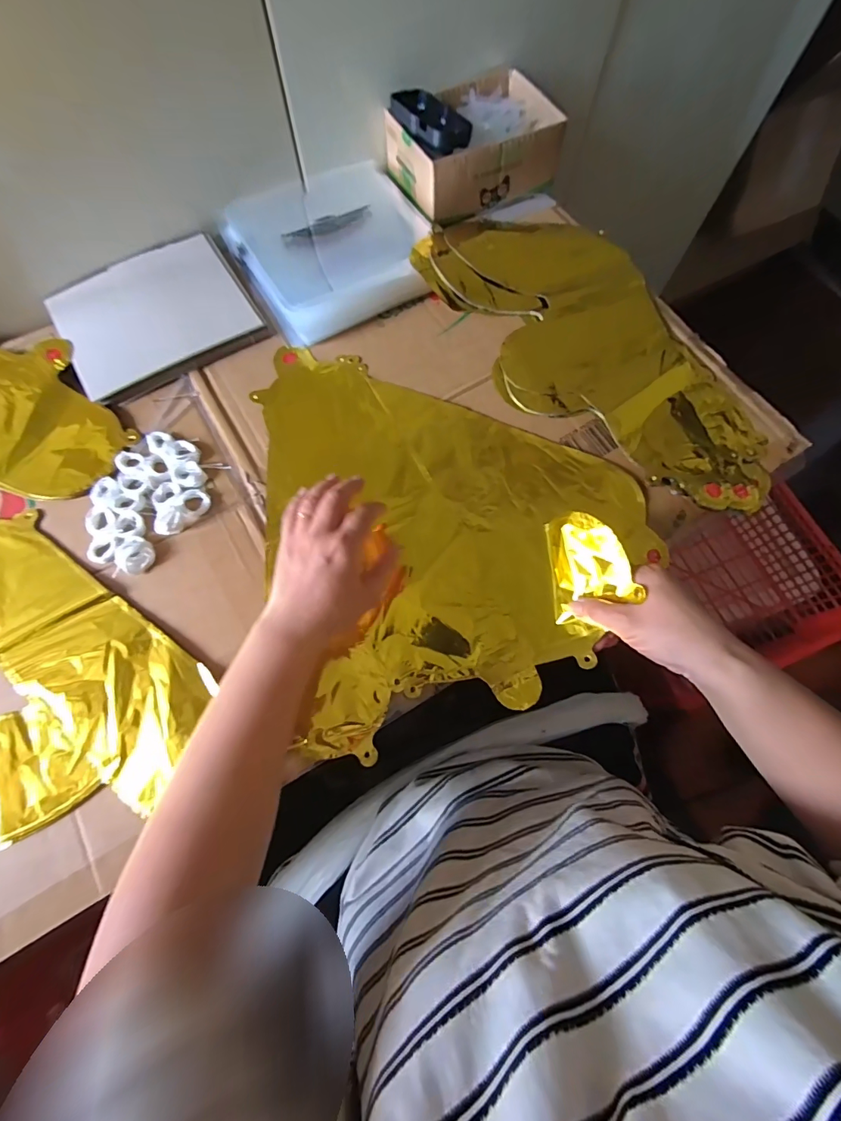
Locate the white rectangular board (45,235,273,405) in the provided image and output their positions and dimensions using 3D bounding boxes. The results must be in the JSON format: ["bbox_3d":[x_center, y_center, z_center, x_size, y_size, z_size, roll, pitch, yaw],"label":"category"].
[{"bbox_3d":[-0.294,-0.275,0.494,0.197,0.010,0.158,-31,75,-11],"label":"white rectangular board"}]

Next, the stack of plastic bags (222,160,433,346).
[{"bbox_3d":[-0.105,-0.388,0.541,0.232,0.034,0.249,-25,74,-9],"label":"stack of plastic bags"}]

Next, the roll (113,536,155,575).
[{"bbox_3d":[-0.263,-0.006,0.407,0.031,0.012,0.035,-42,78,-13],"label":"roll"}]

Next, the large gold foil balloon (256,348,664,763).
[{"bbox_3d":[0.018,-0.065,0.424,0.366,0.051,0.394,-18,73,-7],"label":"large gold foil balloon"}]

